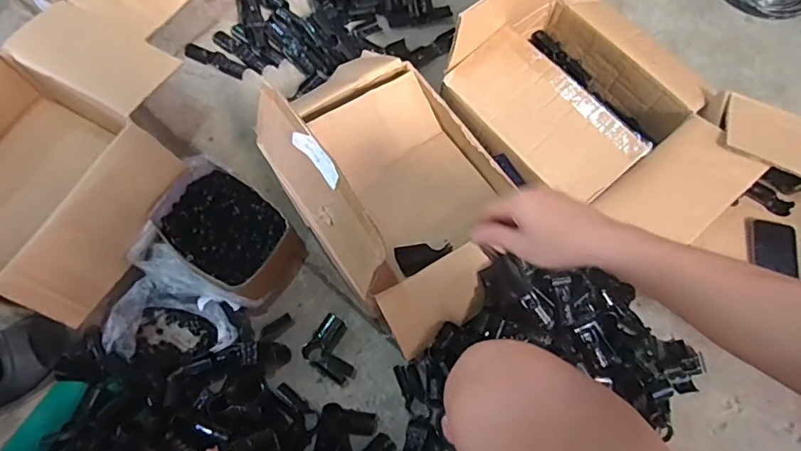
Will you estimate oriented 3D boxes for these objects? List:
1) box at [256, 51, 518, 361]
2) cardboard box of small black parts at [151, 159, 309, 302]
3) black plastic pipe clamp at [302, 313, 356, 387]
[{"bbox_3d":[-0.013,-0.089,0.772,0.295,0.197,0.456,-35,74,-14],"label":"box"},{"bbox_3d":[-0.276,0.016,0.852,0.226,0.092,0.158,40,73,12],"label":"cardboard box of small black parts"},{"bbox_3d":[-0.100,0.195,0.807,0.089,0.025,0.079,37,72,12],"label":"black plastic pipe clamp"}]

